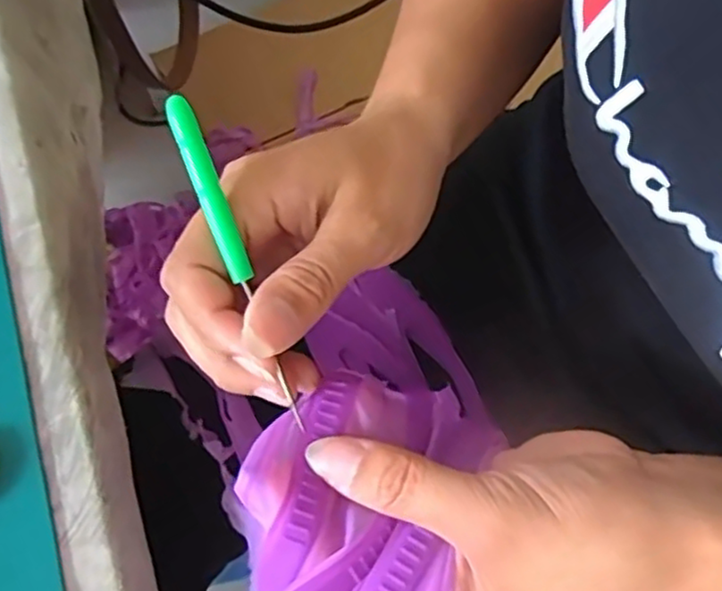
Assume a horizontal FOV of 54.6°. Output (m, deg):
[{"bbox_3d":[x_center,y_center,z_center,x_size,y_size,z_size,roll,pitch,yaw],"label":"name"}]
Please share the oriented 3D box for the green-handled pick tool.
[{"bbox_3d":[-0.040,-0.010,0.230,0.009,0.005,0.113,-22,100,-12],"label":"green-handled pick tool"}]

